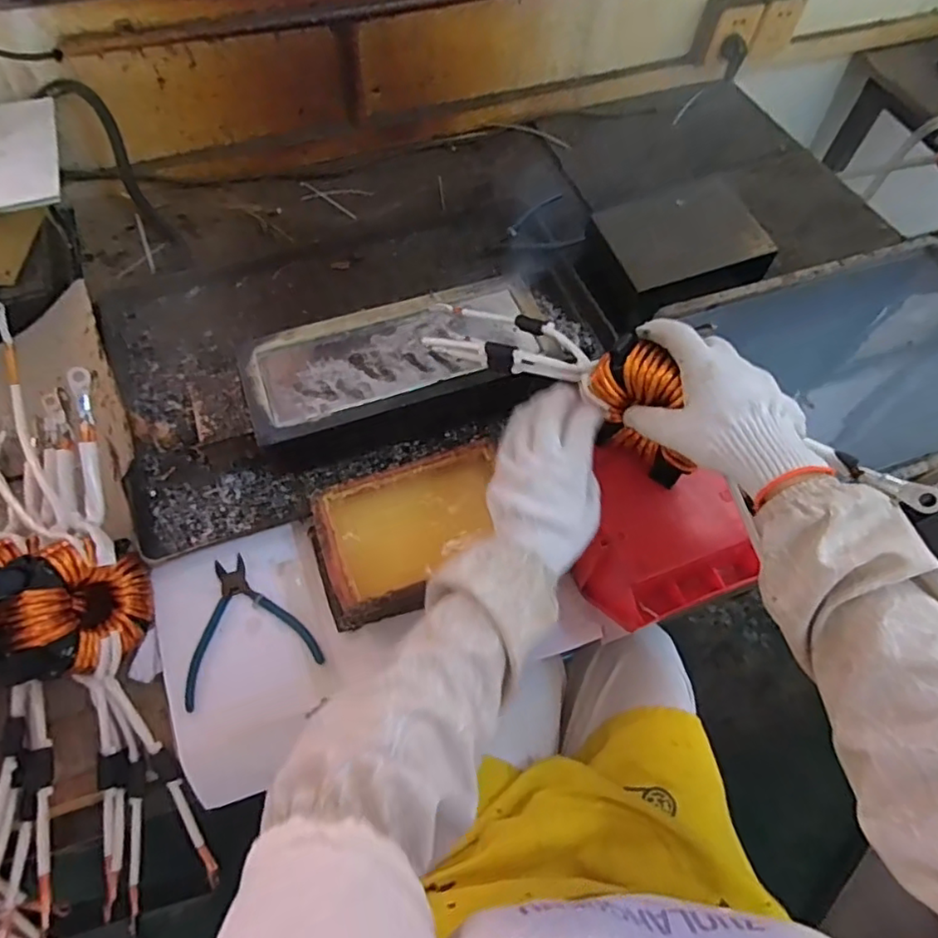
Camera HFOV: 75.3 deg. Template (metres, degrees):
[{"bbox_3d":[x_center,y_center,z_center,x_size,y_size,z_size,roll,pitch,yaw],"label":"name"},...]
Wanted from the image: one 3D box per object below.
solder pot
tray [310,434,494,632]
[{"bbox_3d":[-0.077,-0.114,0.708,0.341,0.086,0.145,-19,63,-11],"label":"solder pot"},{"bbox_3d":[-0.051,0.069,0.619,0.204,0.058,0.147,-16,63,-10],"label":"tray"}]

